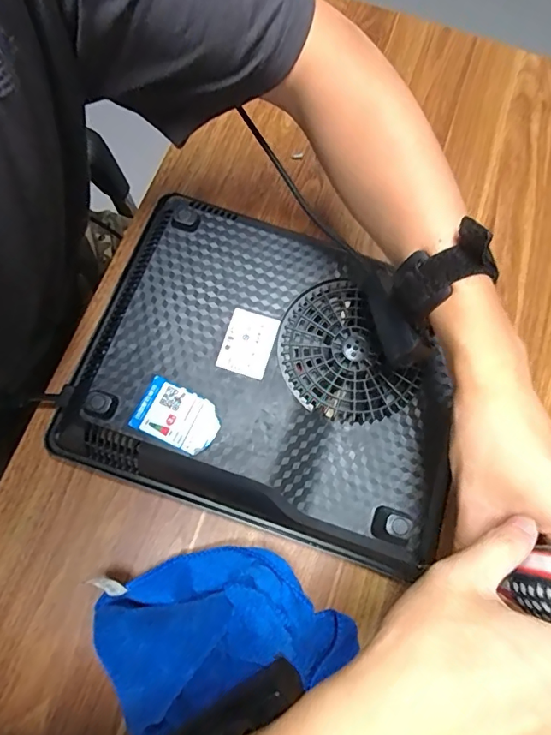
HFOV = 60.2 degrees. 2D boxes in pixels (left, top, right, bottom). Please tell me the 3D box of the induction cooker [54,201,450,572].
[{"bbox_3d":[-0.001,0.004,0.411,0.316,0.047,0.250,20,74,4],"label":"induction cooker"}]

